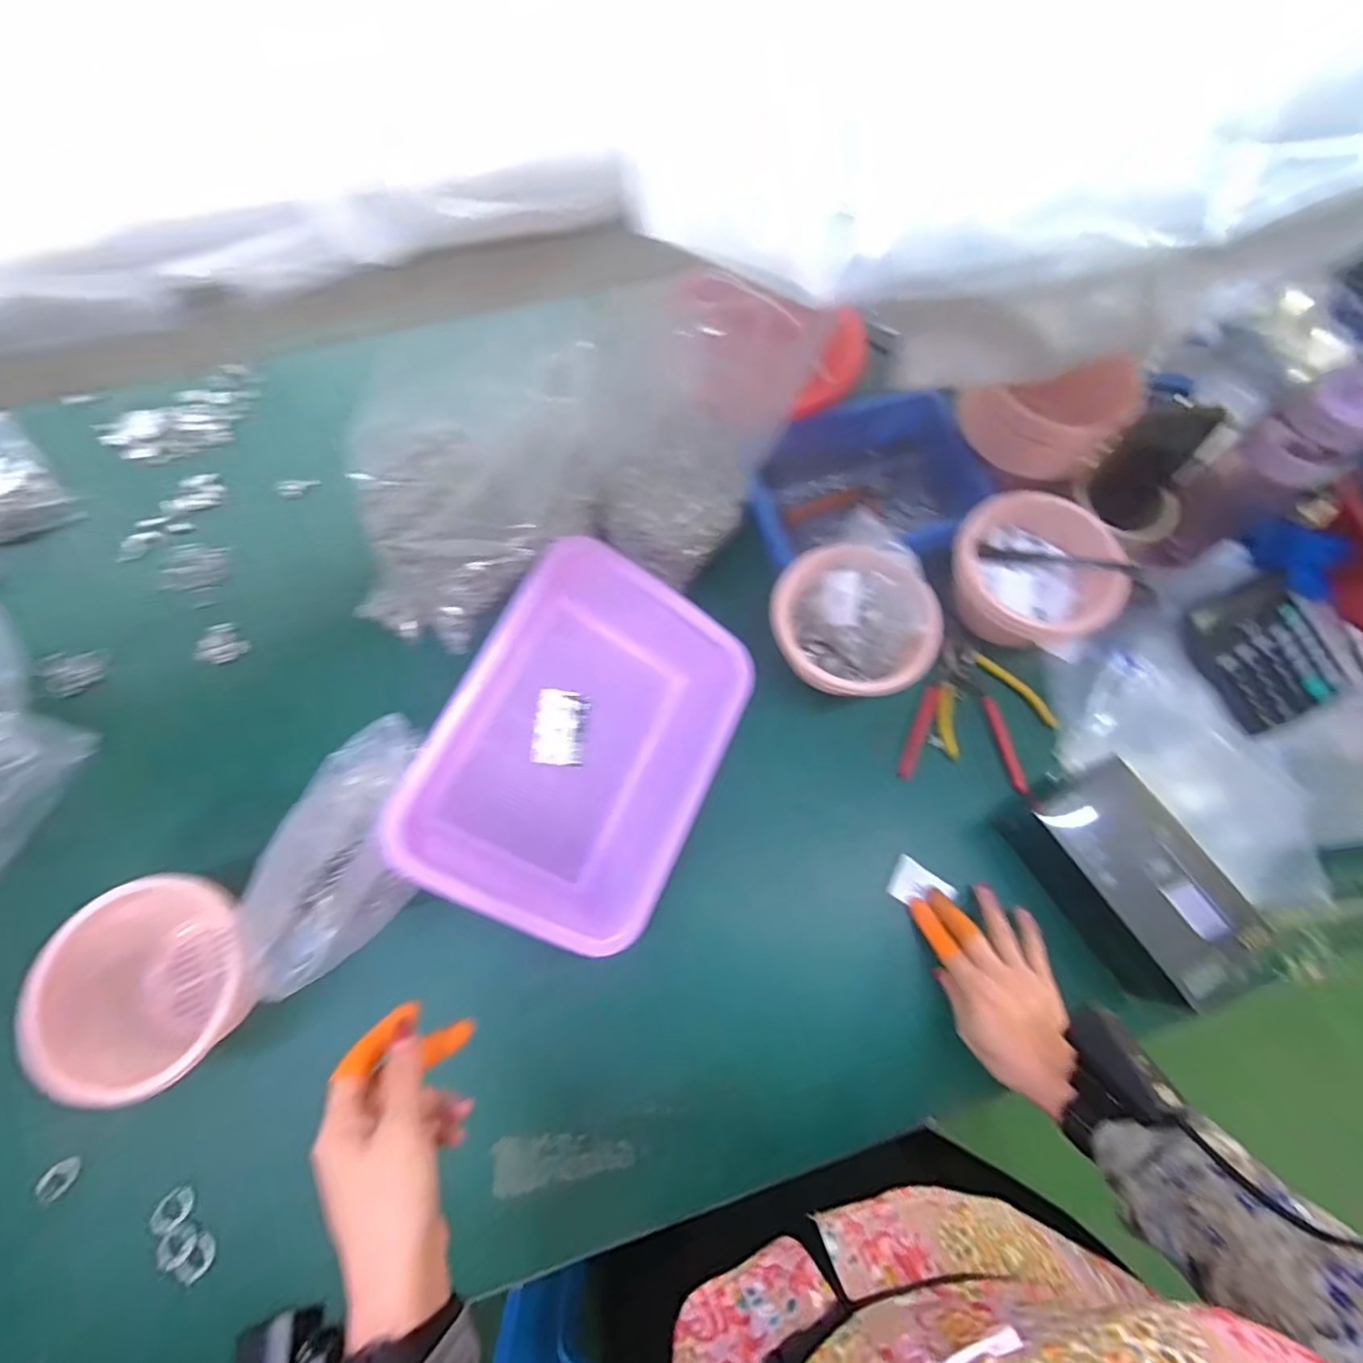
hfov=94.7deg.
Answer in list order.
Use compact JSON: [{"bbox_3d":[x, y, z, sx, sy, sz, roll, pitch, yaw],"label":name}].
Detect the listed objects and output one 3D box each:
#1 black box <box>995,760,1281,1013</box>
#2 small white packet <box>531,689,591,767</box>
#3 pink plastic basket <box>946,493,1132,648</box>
[{"bbox_3d":[0.396,0.175,0.563,0.108,0.082,0.184,-30,73,-12],"label":"black box"},{"bbox_3d":[-0.113,0.044,0.591,0.049,0.004,0.069,11,78,-24],"label":"small white packet"},{"bbox_3d":[0.351,-0.107,0.654,0.158,0.089,0.146,-11,70,-6],"label":"pink plastic basket"}]

